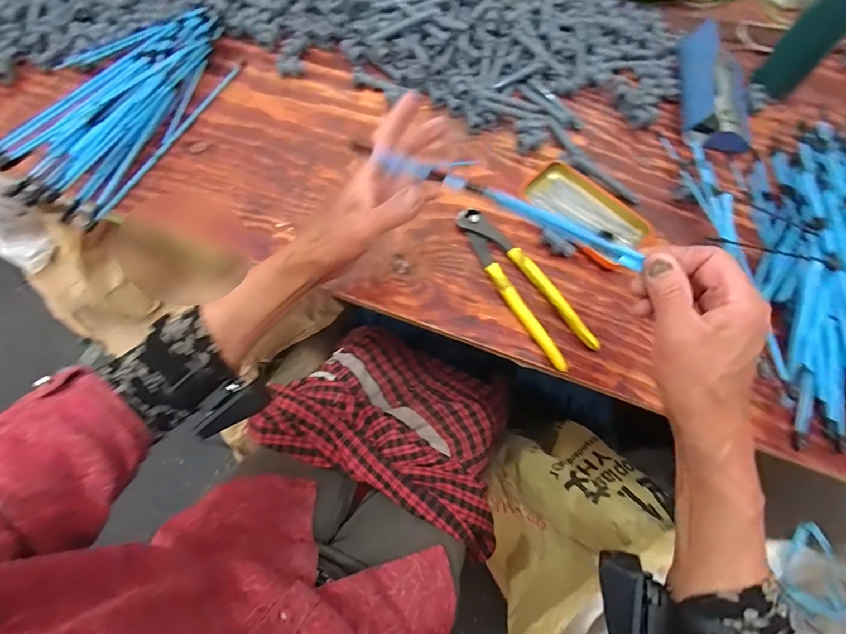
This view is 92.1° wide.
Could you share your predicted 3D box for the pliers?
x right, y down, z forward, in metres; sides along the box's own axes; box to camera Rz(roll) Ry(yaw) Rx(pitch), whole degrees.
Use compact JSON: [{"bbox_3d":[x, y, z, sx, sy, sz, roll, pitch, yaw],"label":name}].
[{"bbox_3d":[0.103,-0.037,0.439,0.051,0.015,0.199,-31,72,-12],"label":"pliers"}]

